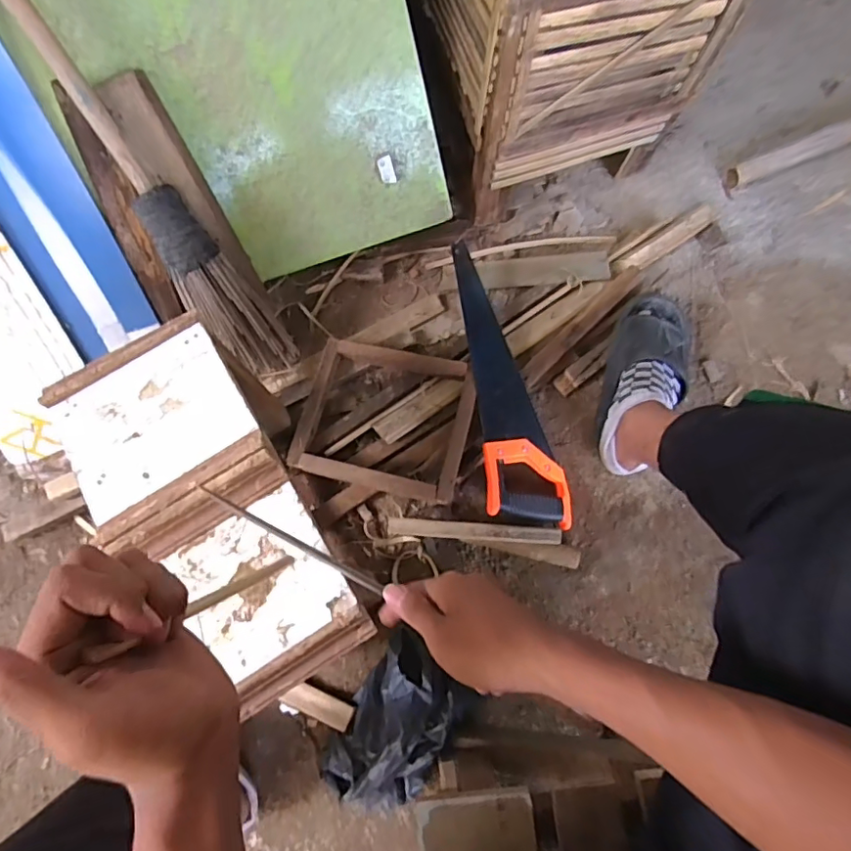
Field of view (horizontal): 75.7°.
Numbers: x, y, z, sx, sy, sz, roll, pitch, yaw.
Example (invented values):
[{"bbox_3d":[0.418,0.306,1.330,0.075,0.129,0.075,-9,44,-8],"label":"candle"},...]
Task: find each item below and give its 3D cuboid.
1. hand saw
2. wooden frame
[{"bbox_3d":[0.122,-0.064,0.804,0.117,0.029,0.424,-5,81,-14],"label":"hand saw"},{"bbox_3d":[-0.060,-0.013,0.796,0.244,0.031,0.207,13,74,6],"label":"wooden frame"}]

